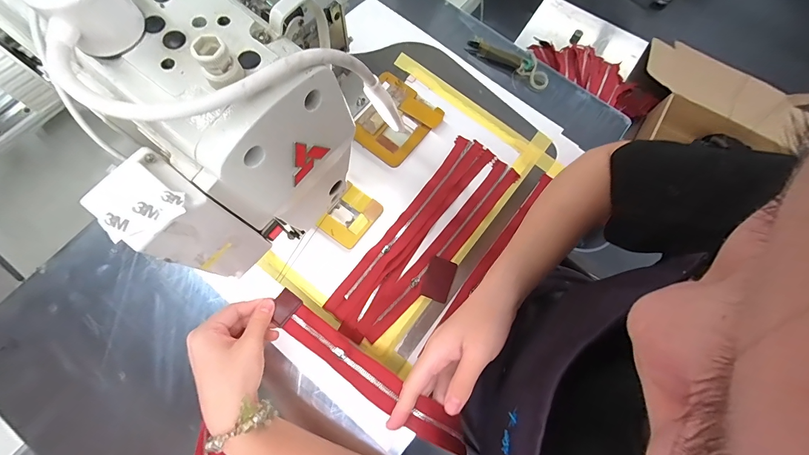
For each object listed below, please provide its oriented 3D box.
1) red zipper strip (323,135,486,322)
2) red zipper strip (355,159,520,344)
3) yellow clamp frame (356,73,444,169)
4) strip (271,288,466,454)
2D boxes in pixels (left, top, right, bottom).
[{"bbox_3d":[0.007,-0.008,0.445,0.037,0.008,0.289,36,75,8],"label":"red zipper strip"},{"bbox_3d":[0.050,0.022,0.440,0.036,0.008,0.289,42,75,3],"label":"red zipper strip"},{"bbox_3d":[-0.016,-0.152,0.486,0.107,0.013,0.115,36,75,8],"label":"yellow clamp frame"},{"bbox_3d":[-0.042,0.136,0.334,0.225,0.014,0.034,30,74,19],"label":"strip"}]

